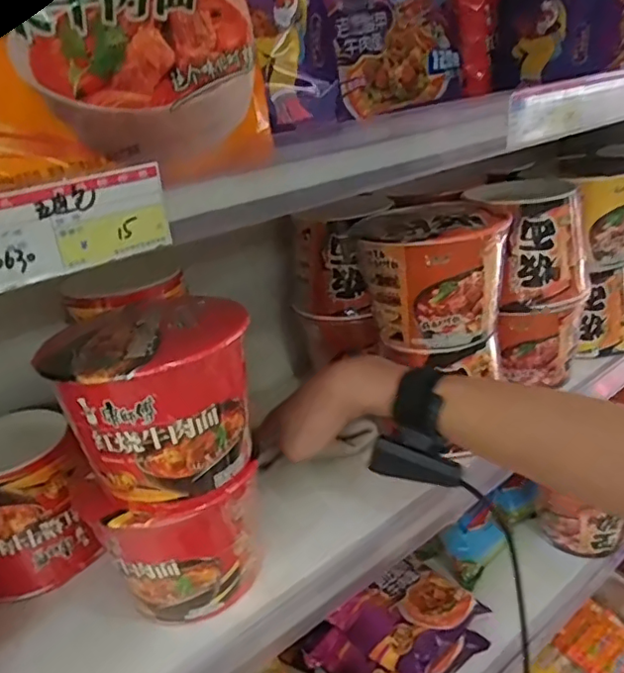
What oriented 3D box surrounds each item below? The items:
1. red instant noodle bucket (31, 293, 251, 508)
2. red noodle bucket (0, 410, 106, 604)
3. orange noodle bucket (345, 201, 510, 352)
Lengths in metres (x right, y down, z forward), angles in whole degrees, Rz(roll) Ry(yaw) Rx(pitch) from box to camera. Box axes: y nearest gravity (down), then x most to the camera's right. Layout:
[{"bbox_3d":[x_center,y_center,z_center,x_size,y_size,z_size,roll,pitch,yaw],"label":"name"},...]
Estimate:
[{"bbox_3d":[-0.102,0.039,0.382,0.122,0.099,0.106,-24,29,-35],"label":"red instant noodle bucket"},{"bbox_3d":[-0.242,0.136,0.474,0.104,0.110,0.101,-21,28,-31],"label":"red noodle bucket"},{"bbox_3d":[0.109,-0.057,0.542,0.134,0.109,0.116,-2,24,10],"label":"orange noodle bucket"}]

